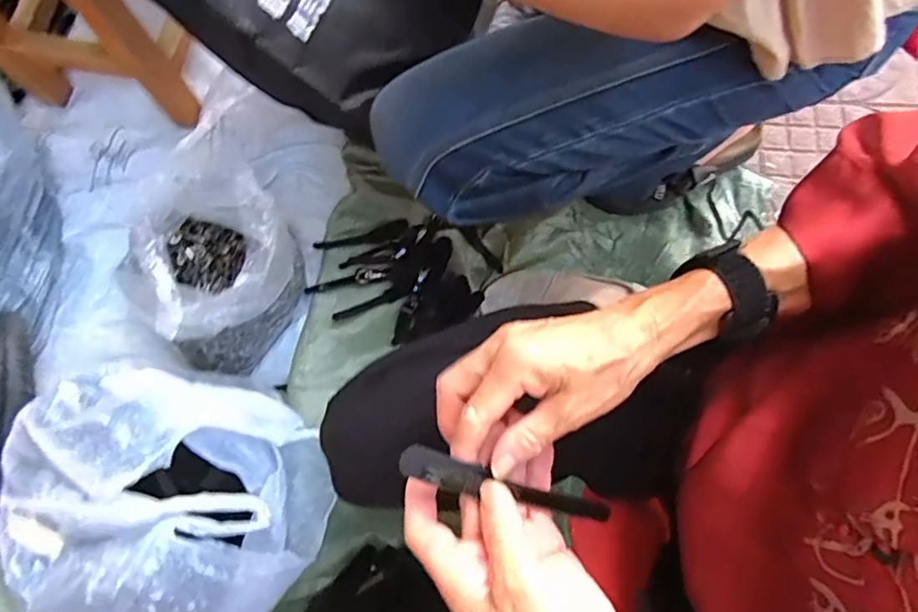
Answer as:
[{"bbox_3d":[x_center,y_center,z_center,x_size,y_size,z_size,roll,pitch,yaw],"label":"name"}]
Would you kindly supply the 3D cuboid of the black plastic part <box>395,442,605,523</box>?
[{"bbox_3d":[0.027,0.099,0.305,0.125,0.008,0.016,22,76,-17],"label":"black plastic part"}]

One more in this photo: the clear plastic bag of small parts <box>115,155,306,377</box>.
[{"bbox_3d":[-0.295,-0.055,0.658,0.209,0.145,0.206,34,79,9],"label":"clear plastic bag of small parts"}]

